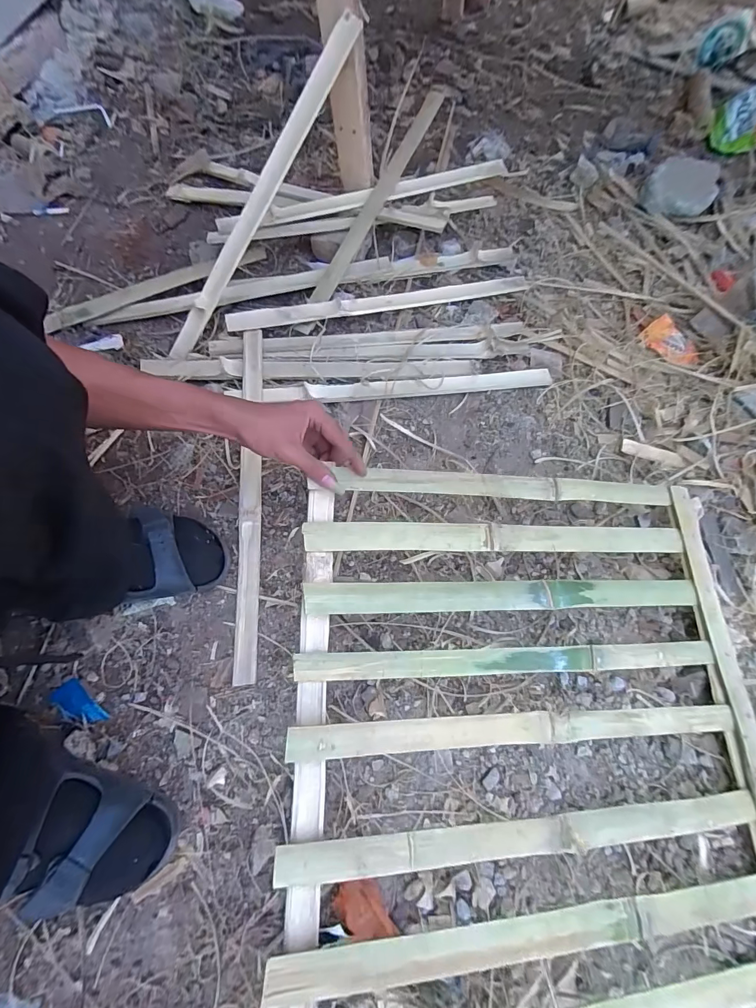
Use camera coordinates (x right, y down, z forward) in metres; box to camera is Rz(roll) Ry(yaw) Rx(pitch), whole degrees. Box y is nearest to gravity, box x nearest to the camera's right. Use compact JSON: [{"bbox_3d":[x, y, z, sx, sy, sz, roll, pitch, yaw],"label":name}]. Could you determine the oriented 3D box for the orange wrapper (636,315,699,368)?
[{"bbox_3d":[0.483,-0.263,0.653,0.089,0.020,0.092,-37,74,-14],"label":"orange wrapper"}]

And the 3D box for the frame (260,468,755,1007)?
[{"bbox_3d":[0.163,0.199,0.395,0.488,0.024,0.485,3,69,-11],"label":"frame"}]

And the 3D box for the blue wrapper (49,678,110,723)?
[{"bbox_3d":[-0.330,0.223,0.436,0.062,0.010,0.028,39,73,13],"label":"blue wrapper"}]

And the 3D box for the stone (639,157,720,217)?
[{"bbox_3d":[0.590,-0.608,0.769,0.132,0.058,0.081,-3,69,-2],"label":"stone"}]

